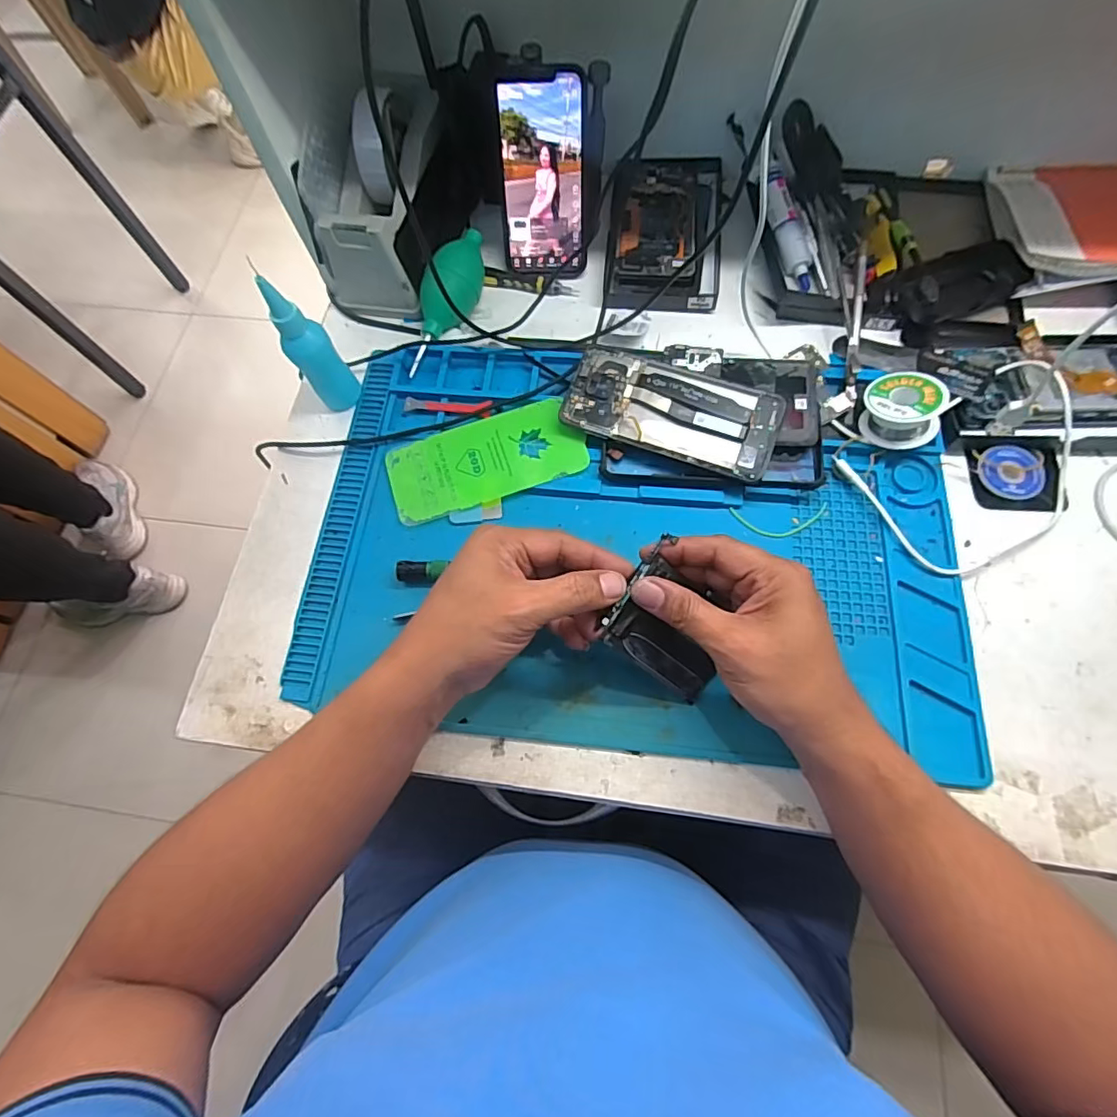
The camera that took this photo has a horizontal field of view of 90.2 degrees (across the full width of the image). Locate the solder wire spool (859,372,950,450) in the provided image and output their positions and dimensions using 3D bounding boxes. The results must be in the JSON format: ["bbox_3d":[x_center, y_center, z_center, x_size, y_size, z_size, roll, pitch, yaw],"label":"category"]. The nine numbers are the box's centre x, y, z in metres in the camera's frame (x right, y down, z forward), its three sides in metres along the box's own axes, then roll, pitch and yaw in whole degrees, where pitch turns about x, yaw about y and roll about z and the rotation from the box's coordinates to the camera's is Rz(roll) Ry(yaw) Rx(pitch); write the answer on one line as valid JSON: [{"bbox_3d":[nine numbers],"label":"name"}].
[{"bbox_3d":[0.263,-0.114,0.428,0.054,0.037,0.054,-10,54,14],"label":"solder wire spool"}]

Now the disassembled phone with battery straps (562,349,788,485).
[{"bbox_3d":[0.086,-0.116,0.433,0.161,0.006,0.073,19,80,11],"label":"disassembled phone with battery straps"}]

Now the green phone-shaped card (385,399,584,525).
[{"bbox_3d":[-0.059,-0.081,0.451,0.154,0.005,0.074,-18,70,-3],"label":"green phone-shaped card"}]

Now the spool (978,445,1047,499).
[{"bbox_3d":[0.347,-0.067,0.426,0.043,0.009,0.045,-1,70,2],"label":"spool"}]

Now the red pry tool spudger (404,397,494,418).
[{"bbox_3d":[-0.094,-0.130,0.474,0.073,0.005,0.018,5,70,4],"label":"red pry tool spudger"}]

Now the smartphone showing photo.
[{"bbox_3d":[-0.013,-0.324,0.478,0.072,0.144,0.014,0,41,2],"label":"smartphone showing photo"}]

